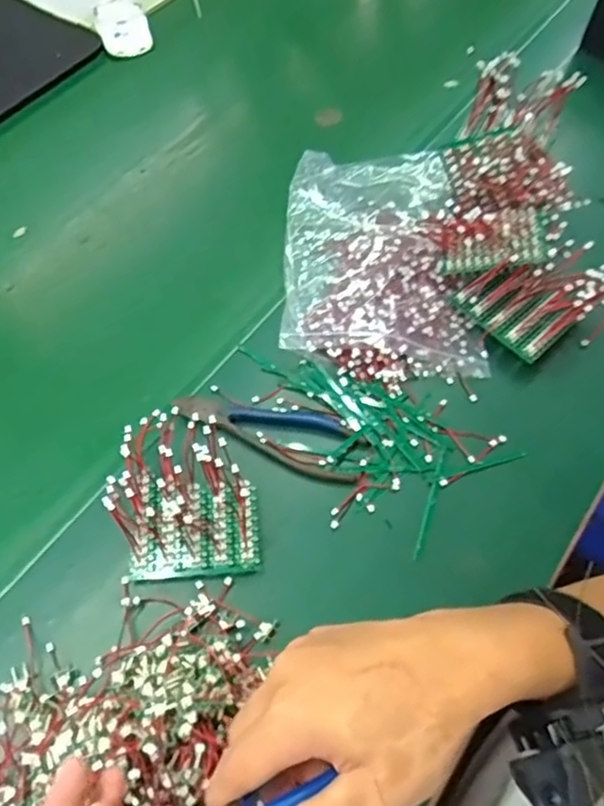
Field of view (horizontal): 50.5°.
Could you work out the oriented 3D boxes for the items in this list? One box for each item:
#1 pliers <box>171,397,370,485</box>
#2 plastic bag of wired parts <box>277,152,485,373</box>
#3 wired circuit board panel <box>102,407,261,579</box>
[{"bbox_3d":[-0.023,0.019,0.483,0.142,0.015,0.051,15,62,7],"label":"pliers"},{"bbox_3d":[0.062,-0.133,0.559,0.155,0.030,0.241,-2,61,-2],"label":"plastic bag of wired parts"},{"bbox_3d":[-0.080,0.055,0.438,0.093,0.053,0.114,-4,61,-3],"label":"wired circuit board panel"}]

